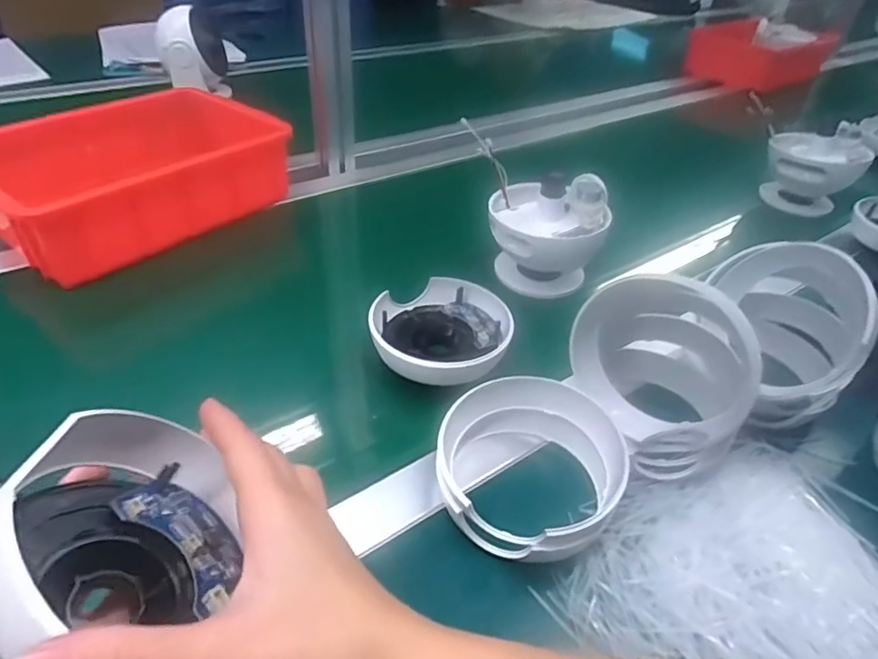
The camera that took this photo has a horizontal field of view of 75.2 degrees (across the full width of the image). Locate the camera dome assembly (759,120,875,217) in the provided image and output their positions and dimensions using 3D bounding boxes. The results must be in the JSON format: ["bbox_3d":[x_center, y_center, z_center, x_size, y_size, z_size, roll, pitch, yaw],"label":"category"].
[{"bbox_3d":[0.497,-0.213,0.766,0.093,0.104,0.094,-19,43,-26],"label":"camera dome assembly"}]

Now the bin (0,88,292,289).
[{"bbox_3d":[-0.318,-0.177,0.626,0.195,0.088,0.316,27,43,27],"label":"bin"}]

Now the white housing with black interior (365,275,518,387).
[{"bbox_3d":[0.000,-0.001,0.497,0.114,0.043,0.102,0,38,-6],"label":"white housing with black interior"}]

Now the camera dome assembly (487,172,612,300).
[{"bbox_3d":[0.107,-0.094,0.578,0.113,0.104,0.097,9,38,6],"label":"camera dome assembly"}]

